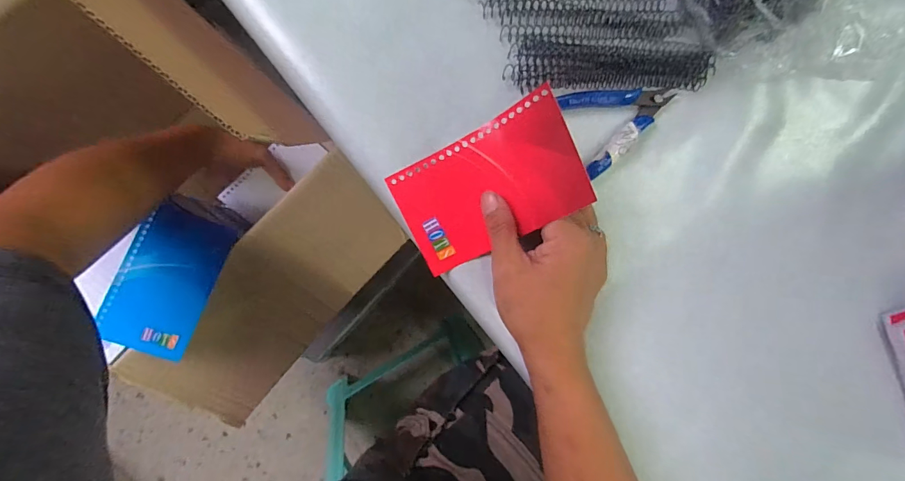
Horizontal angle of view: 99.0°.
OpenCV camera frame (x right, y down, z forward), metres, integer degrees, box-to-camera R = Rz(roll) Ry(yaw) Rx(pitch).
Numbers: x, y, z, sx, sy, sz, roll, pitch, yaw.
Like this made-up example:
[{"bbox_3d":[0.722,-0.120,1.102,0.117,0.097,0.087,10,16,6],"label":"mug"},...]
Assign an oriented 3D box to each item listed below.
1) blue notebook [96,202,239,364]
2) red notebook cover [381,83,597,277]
[{"bbox_3d":[-0.264,0.038,0.358,0.079,0.014,0.129,21,84,-6],"label":"blue notebook"},{"bbox_3d":[0.023,-0.035,0.260,0.122,0.021,0.076,-27,86,24],"label":"red notebook cover"}]

